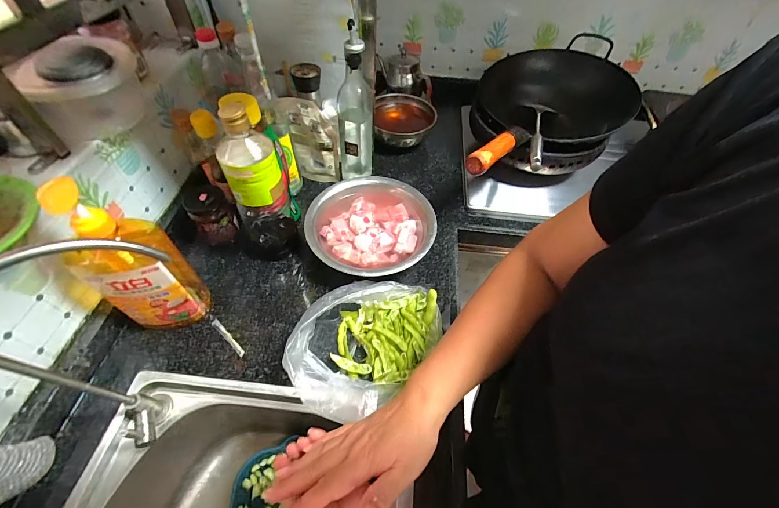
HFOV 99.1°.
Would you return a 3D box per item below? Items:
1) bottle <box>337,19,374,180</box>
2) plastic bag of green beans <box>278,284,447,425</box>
[{"bbox_3d":[-0.065,-0.267,0.638,0.069,0.264,0.083,-1,54,-6],"label":"bottle"},{"bbox_3d":[-0.038,0.123,0.494,0.167,0.072,0.225,38,59,21],"label":"plastic bag of green beans"}]

